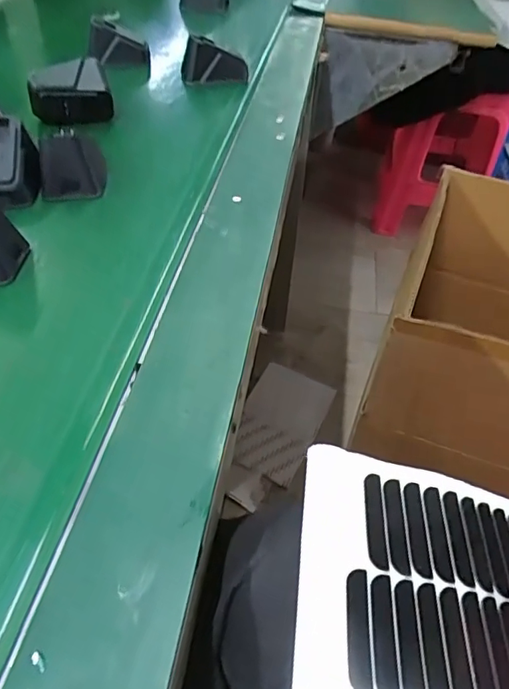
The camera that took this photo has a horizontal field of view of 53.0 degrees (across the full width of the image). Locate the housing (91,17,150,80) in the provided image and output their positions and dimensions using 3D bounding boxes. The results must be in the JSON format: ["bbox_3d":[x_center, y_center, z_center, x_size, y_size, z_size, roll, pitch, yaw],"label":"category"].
[{"bbox_3d":[-0.155,-0.345,0.586,0.068,0.045,0.027,-6,47,-9],"label":"housing"}]

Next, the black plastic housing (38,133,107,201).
[{"bbox_3d":[-0.130,-0.127,0.365,0.046,0.042,0.019,-14,48,-16],"label":"black plastic housing"}]

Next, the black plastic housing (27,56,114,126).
[{"bbox_3d":[-0.167,-0.226,0.460,0.065,0.045,0.038,-20,50,-21],"label":"black plastic housing"}]

